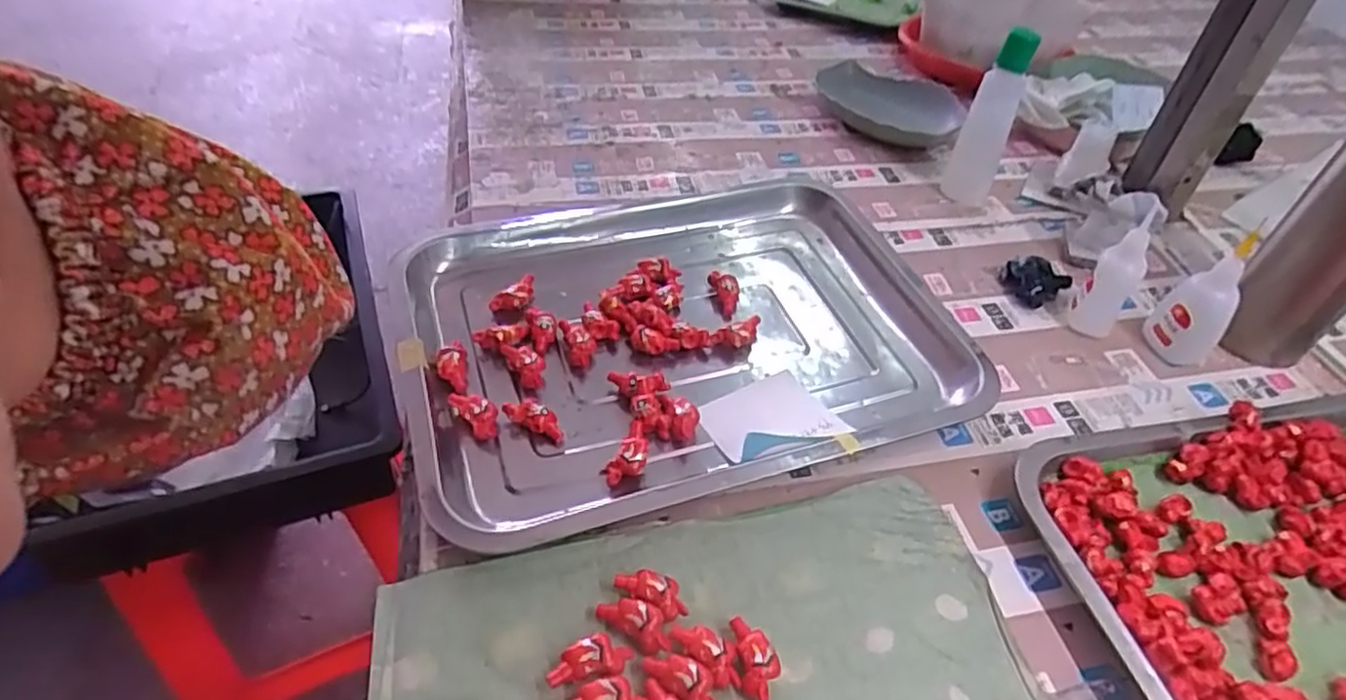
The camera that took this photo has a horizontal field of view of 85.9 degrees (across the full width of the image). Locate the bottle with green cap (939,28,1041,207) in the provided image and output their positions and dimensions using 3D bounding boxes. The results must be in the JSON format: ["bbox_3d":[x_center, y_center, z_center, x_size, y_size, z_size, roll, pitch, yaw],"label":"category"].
[{"bbox_3d":[0.258,-0.186,0.587,0.037,0.145,0.031,21,47,15],"label":"bottle with green cap"}]

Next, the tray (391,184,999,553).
[{"bbox_3d":[0.001,-0.014,0.484,0.342,0.027,0.258,-12,48,-16],"label":"tray"}]

